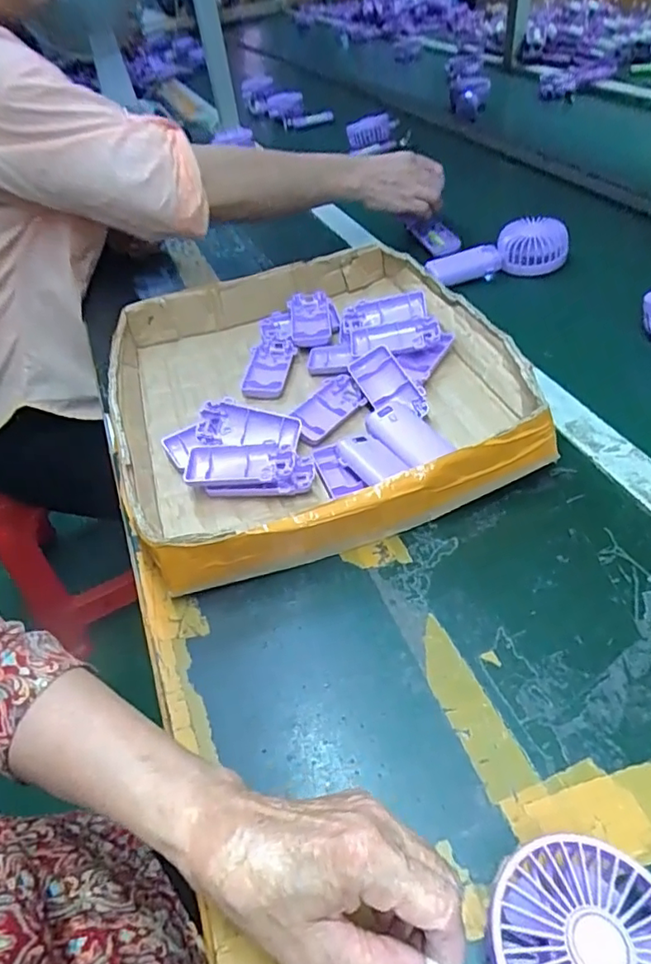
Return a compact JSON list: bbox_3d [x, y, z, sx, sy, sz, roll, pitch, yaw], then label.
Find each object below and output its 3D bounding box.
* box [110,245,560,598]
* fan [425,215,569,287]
[{"bbox_3d":[-0.018,-0.107,0.577,0.375,0.069,0.420,-15,46,-7],"label":"box"},{"bbox_3d":[0.225,-0.304,0.764,0.177,0.067,0.068,-6,45,4],"label":"fan"}]

